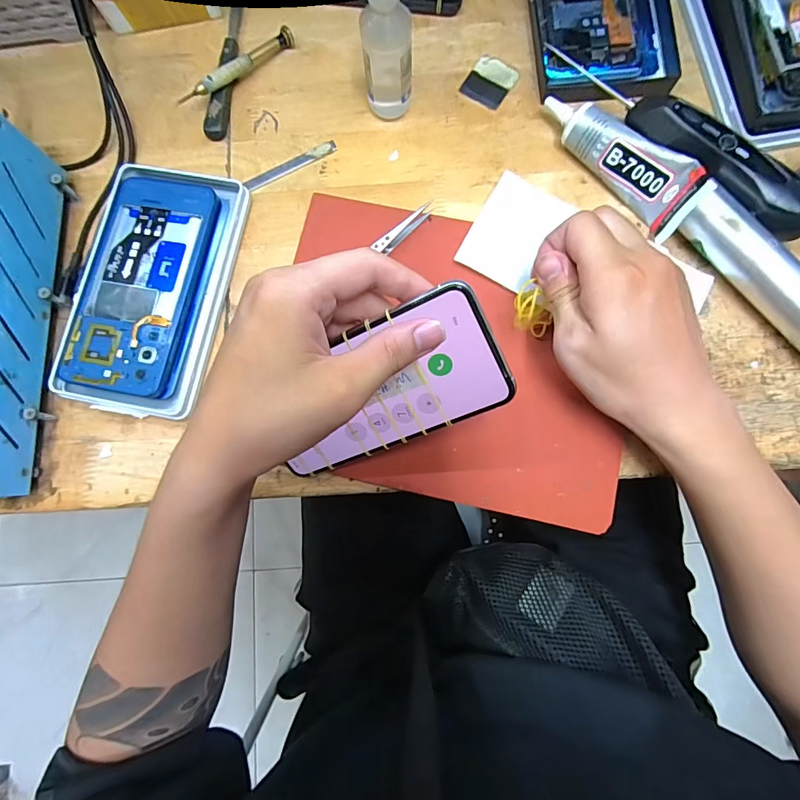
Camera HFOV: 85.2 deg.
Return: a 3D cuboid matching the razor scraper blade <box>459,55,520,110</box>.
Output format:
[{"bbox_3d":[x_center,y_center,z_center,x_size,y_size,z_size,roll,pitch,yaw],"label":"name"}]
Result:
[{"bbox_3d":[0.071,-0.251,0.343,0.036,0.006,0.039,32,83,6],"label":"razor scraper blade"}]

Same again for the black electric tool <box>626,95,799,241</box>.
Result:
[{"bbox_3d":[0.218,-0.159,0.302,0.139,0.030,0.035,41,84,7],"label":"black electric tool"}]

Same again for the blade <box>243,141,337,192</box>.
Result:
[{"bbox_3d":[-0.085,-0.183,0.337,0.075,0.004,0.012,-29,81,-3],"label":"blade"}]

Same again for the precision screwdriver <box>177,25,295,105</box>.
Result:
[{"bbox_3d":[-0.125,-0.258,0.338,0.104,0.021,0.009,-42,82,-5],"label":"precision screwdriver"}]

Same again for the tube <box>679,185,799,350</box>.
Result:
[{"bbox_3d":[0.249,-0.083,0.295,0.026,0.032,0.133,-37,82,-4],"label":"tube"}]

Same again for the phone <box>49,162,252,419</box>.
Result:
[{"bbox_3d":[-0.179,-0.083,0.317,0.107,0.021,0.181,7,81,3],"label":"phone"}]

